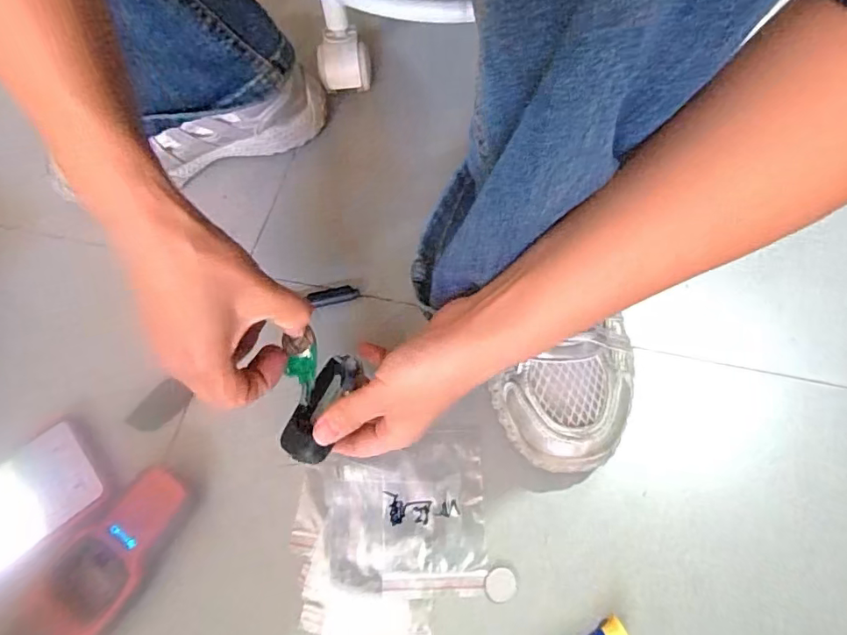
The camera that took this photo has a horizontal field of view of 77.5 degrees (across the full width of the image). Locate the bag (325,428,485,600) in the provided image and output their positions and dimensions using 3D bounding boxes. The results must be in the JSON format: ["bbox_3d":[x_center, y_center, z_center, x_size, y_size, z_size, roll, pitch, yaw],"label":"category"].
[{"bbox_3d":[-0.013,0.131,0.357,0.106,0.004,0.102,-3,64,1],"label":"bag"}]

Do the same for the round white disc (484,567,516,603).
[{"bbox_3d":[0.049,0.170,0.336,0.019,0.004,0.020,-1,65,2],"label":"round white disc"}]

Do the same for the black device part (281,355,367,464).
[{"bbox_3d":[-0.061,0.056,0.325,0.033,0.015,0.068,26,77,14],"label":"black device part"}]

